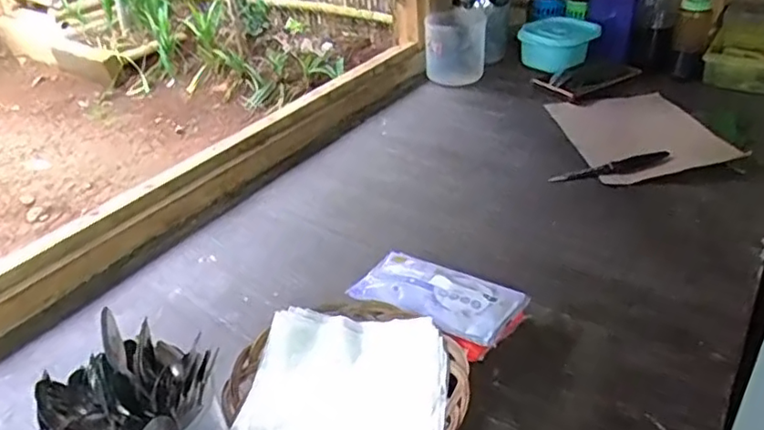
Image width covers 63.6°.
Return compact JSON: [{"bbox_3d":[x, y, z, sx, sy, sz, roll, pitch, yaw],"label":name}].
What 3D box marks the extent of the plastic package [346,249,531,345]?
[{"bbox_3d":[0.066,0.091,0.754,0.191,0.030,0.099,16,38,29],"label":"plastic package"}]

